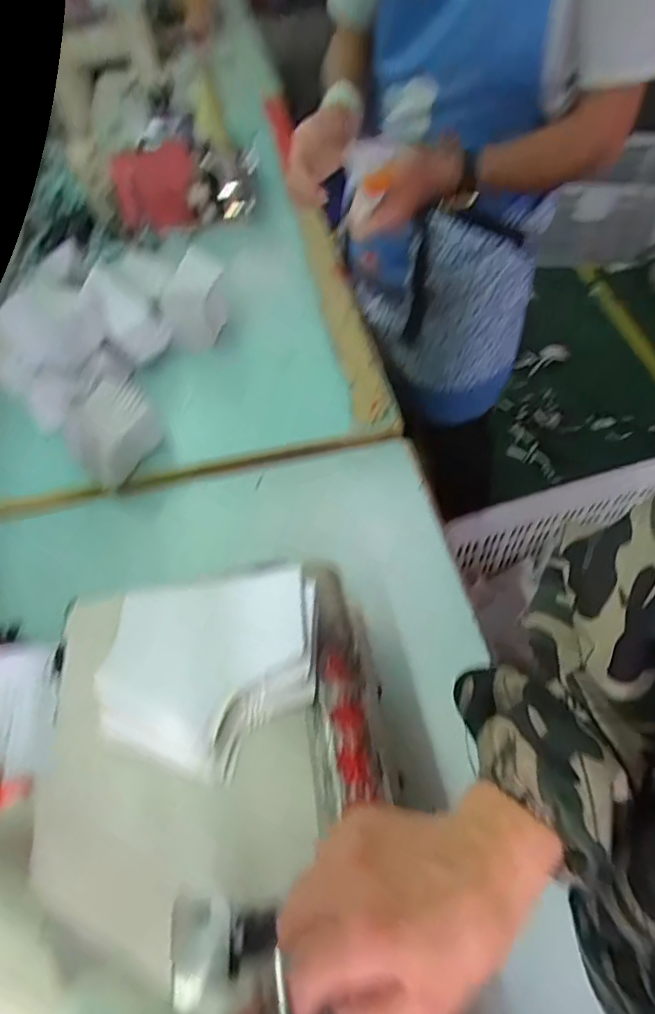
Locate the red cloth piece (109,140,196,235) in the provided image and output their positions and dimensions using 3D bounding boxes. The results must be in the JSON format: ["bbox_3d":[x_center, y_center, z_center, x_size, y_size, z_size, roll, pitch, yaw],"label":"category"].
[{"bbox_3d":[-0.288,-0.533,0.923,0.131,0.124,0.016,-3,37,-1],"label":"red cloth piece"}]

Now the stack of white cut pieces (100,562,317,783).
[{"bbox_3d":[-0.081,0.109,0.381,0.140,0.030,0.129,-1,53,3],"label":"stack of white cut pieces"}]

